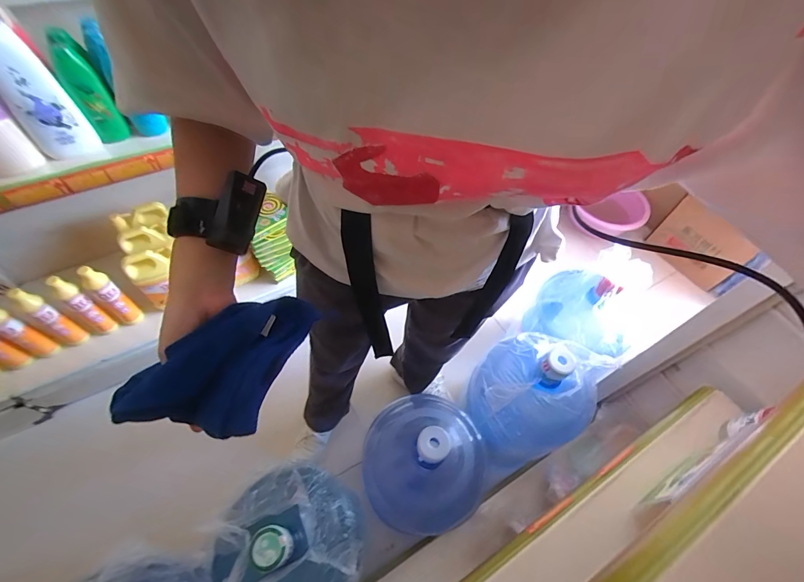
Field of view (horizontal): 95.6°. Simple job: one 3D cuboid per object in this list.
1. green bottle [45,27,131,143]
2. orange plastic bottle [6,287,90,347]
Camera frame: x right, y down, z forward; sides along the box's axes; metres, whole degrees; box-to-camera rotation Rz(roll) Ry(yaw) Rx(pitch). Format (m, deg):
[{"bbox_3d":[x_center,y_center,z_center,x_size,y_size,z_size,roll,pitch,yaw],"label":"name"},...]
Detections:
[{"bbox_3d":[-0.582,-0.377,0.677,0.060,0.183,0.054,-27,36,-20],"label":"green bottle"},{"bbox_3d":[-0.904,0.071,0.932,0.050,0.241,0.052,23,58,10],"label":"orange plastic bottle"}]

